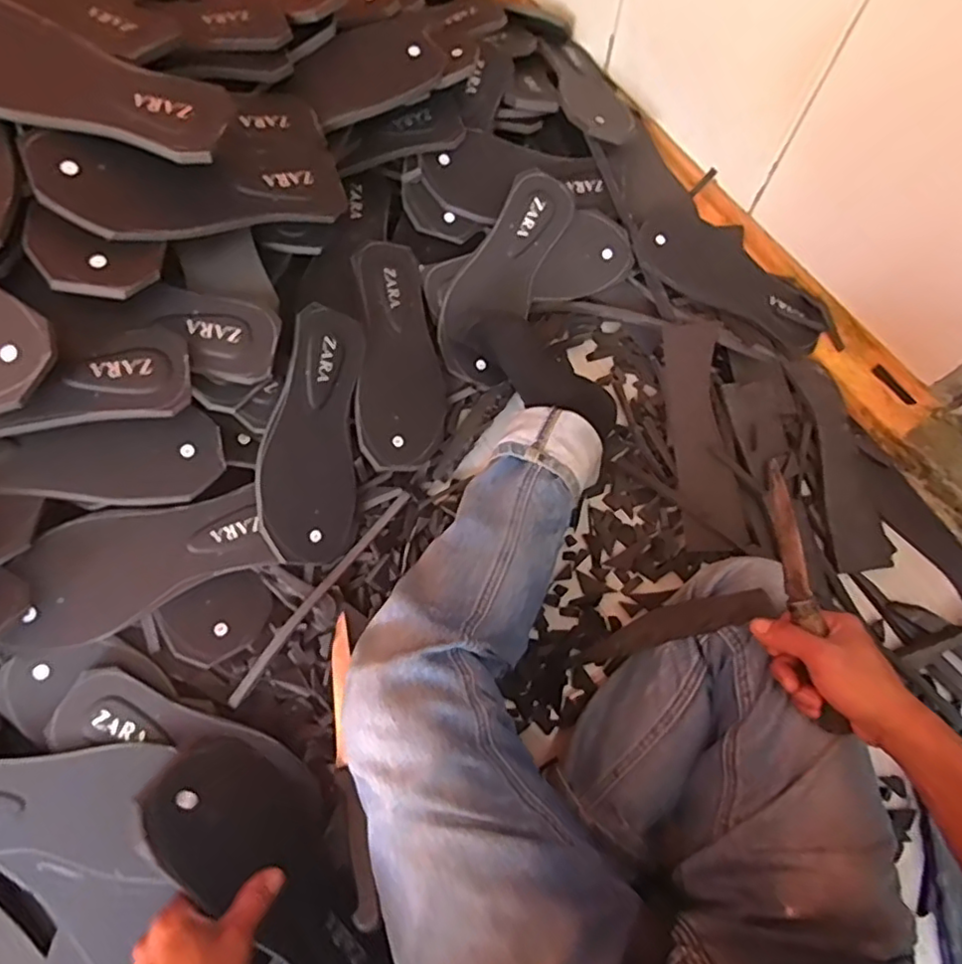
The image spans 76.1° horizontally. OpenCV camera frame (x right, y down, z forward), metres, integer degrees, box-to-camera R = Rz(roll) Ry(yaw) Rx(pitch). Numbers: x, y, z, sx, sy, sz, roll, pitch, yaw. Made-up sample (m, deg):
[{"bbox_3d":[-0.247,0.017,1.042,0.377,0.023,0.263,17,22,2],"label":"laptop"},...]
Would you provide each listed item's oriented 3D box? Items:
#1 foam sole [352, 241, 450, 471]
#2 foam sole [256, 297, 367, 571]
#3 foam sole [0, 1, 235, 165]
[{"bbox_3d":[-0.087,-0.139,0.680,0.104,0.013,0.253,3,76,-27],"label":"foam sole"},{"bbox_3d":[-0.167,-0.047,0.608,0.101,0.016,0.247,3,89,-39],"label":"foam sole"},{"bbox_3d":[-0.334,-0.323,0.496,0.242,0.009,0.099,19,70,-6],"label":"foam sole"}]

